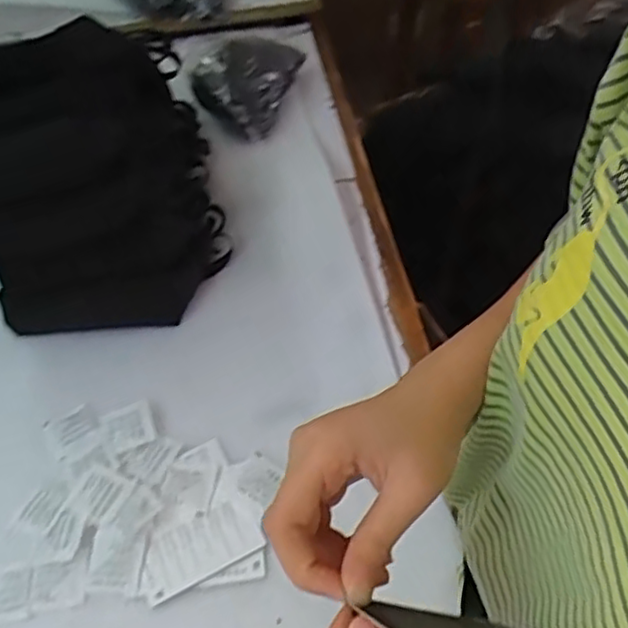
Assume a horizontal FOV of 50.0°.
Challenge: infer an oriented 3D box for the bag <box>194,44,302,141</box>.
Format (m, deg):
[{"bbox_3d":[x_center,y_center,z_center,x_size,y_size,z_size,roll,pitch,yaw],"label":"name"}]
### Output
[{"bbox_3d":[-0.072,-0.275,0.790,0.086,0.092,0.152,17,54,16],"label":"bag"}]

